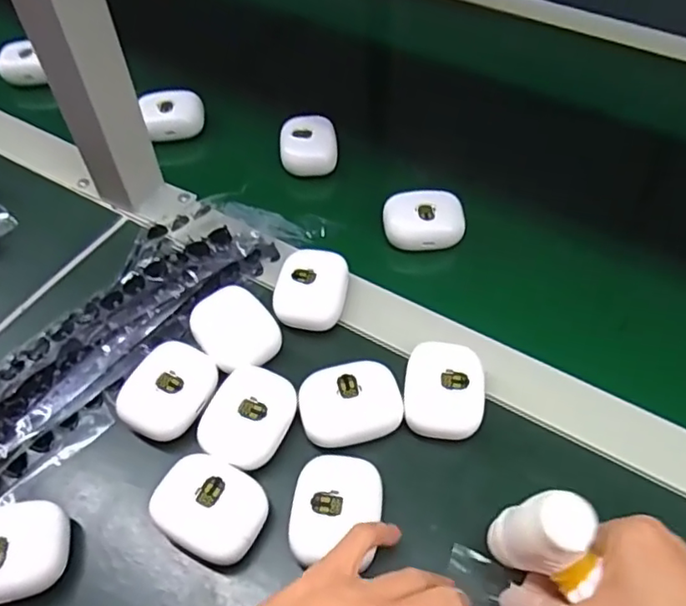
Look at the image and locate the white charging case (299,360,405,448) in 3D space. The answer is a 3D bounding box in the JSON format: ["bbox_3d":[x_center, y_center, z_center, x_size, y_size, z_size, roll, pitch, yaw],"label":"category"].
[{"bbox_3d":[0.005,0.060,0.361,0.059,0.021,0.045,-11,57,-6],"label":"white charging case"}]

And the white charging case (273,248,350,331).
[{"bbox_3d":[-0.021,-0.009,0.410,0.046,0.022,0.054,6,57,5],"label":"white charging case"}]

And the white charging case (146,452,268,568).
[{"bbox_3d":[-0.072,0.112,0.327,0.059,0.026,0.046,23,60,16],"label":"white charging case"}]

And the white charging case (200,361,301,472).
[{"bbox_3d":[-0.055,0.067,0.355,0.047,0.019,0.058,21,59,15],"label":"white charging case"}]

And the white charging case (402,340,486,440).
[{"bbox_3d":[0.061,0.054,0.365,0.046,0.024,0.054,5,57,5],"label":"white charging case"}]

